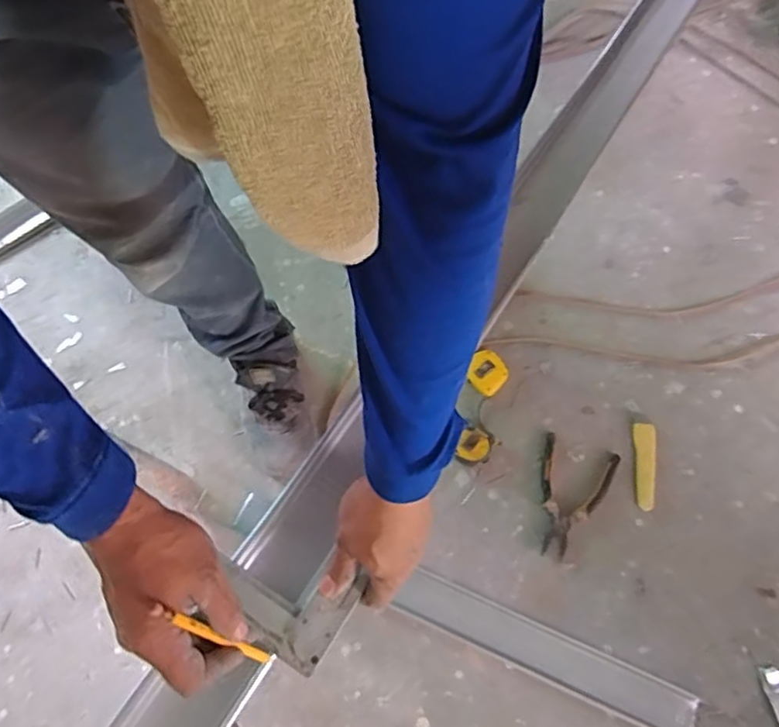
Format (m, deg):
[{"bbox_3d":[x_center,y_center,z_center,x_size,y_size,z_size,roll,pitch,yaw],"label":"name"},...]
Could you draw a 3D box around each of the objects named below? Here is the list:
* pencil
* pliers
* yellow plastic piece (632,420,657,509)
[{"bbox_3d":[-0.112,0.192,0.427,0.008,0.144,0.008,-42,50,-10],"label":"pencil"},{"bbox_3d":[0.289,0.217,0.987,0.116,0.012,0.184,19,75,7],"label":"pliers"},{"bbox_3d":[0.418,0.166,1.006,0.036,0.013,0.139,3,74,2],"label":"yellow plastic piece"}]

